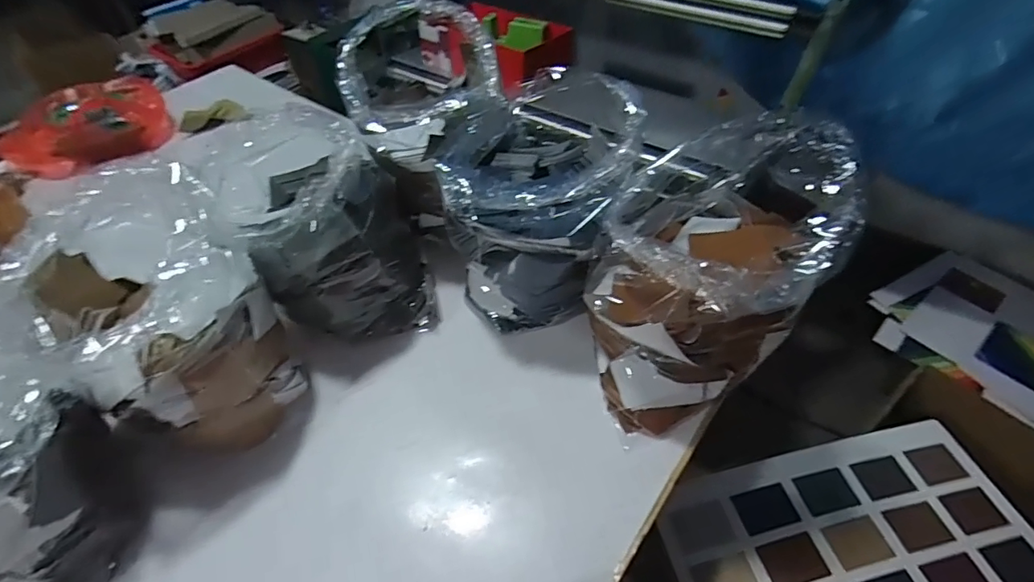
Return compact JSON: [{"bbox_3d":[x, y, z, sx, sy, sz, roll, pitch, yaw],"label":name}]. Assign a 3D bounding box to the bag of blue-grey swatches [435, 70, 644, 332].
[{"bbox_3d":[0.025,-0.092,0.549,0.182,0.218,0.184,12,51,13],"label":"bag of blue-grey swatches"}]

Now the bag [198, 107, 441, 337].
[{"bbox_3d":[-0.229,-0.082,0.584,0.184,0.192,0.264,-31,54,-22],"label":"bag"}]

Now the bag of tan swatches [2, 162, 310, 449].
[{"bbox_3d":[-0.344,0.024,0.498,0.165,0.178,0.231,-34,55,-24],"label":"bag of tan swatches"}]

